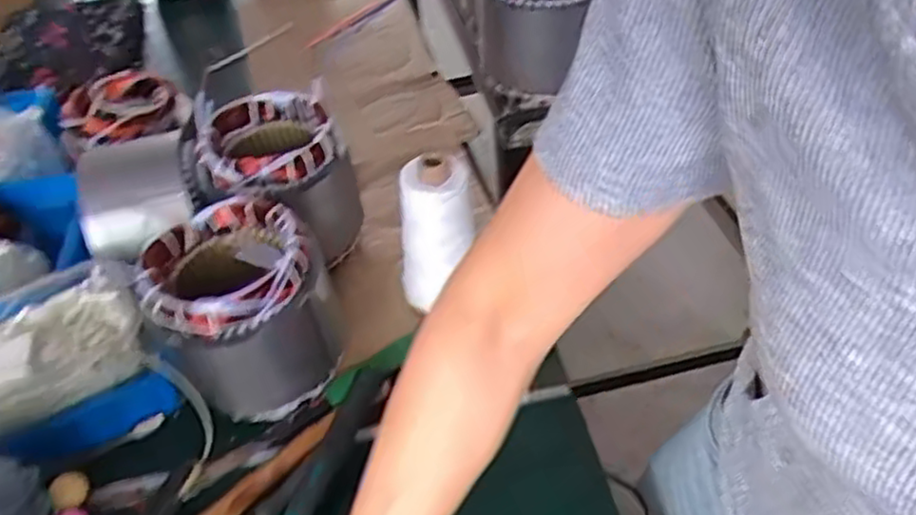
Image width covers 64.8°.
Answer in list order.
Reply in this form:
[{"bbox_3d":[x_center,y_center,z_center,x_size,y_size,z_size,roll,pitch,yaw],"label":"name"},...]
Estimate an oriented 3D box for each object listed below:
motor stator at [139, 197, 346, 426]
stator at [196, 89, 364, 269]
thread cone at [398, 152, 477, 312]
[{"bbox_3d":[-0.191,0.048,0.669,0.145,0.166,0.142,-22,48,-15],"label":"motor stator"},{"bbox_3d":[-0.191,-0.073,0.806,0.139,0.181,0.139,-27,49,-19],"label":"stator"},{"bbox_3d":[-0.021,-0.015,0.726,0.077,0.175,0.068,-12,46,-5],"label":"thread cone"}]

